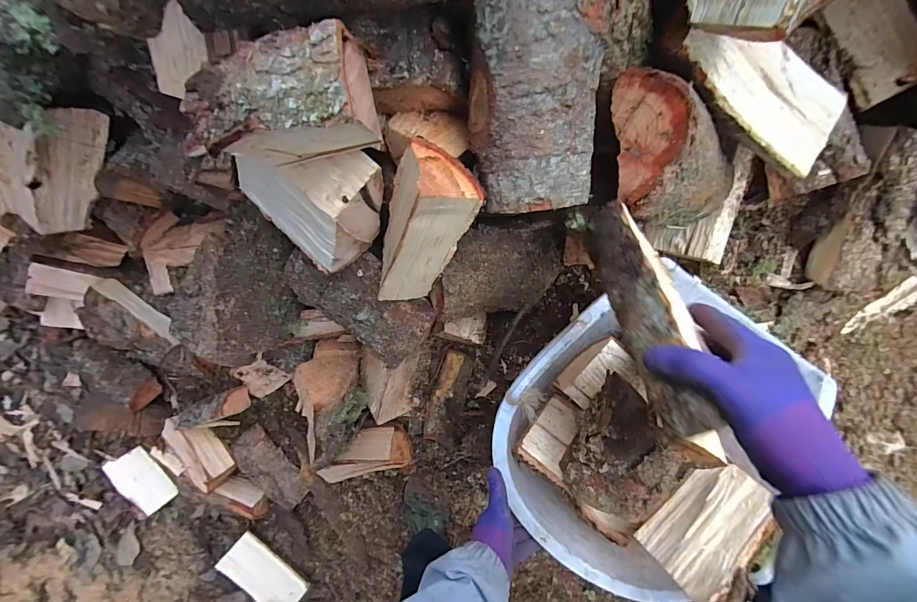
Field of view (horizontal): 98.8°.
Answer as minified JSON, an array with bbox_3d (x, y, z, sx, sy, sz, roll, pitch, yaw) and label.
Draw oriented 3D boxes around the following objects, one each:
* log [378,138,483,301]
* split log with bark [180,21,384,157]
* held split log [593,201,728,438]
[{"bbox_3d":[-0.049,-0.068,0.461,0.093,0.214,0.070,29,51,-1],"label":"log"},{"bbox_3d":[-0.152,-0.173,0.335,0.148,0.077,0.093,-11,92,0],"label":"split log with bark"},{"bbox_3d":[0.178,0.005,0.343,0.063,0.059,0.205,-11,68,0],"label":"held split log"}]

